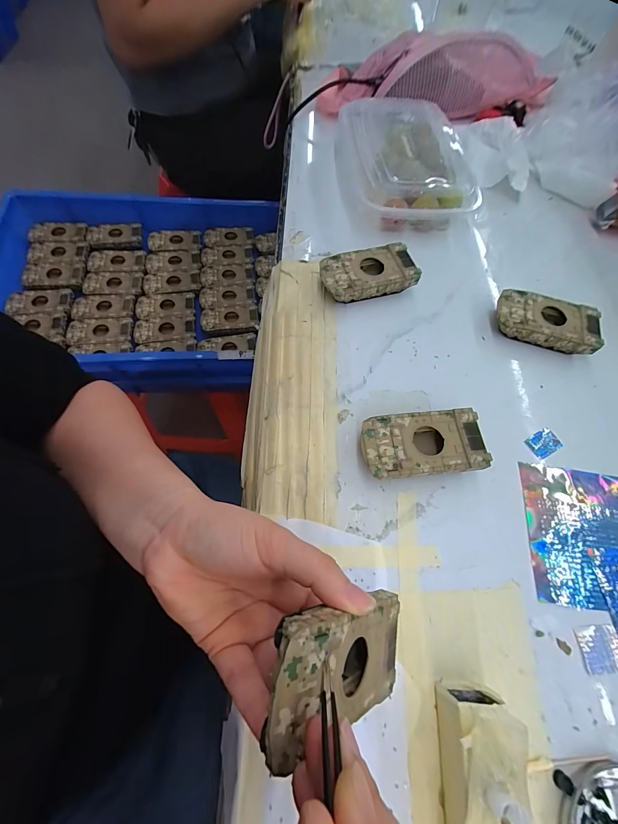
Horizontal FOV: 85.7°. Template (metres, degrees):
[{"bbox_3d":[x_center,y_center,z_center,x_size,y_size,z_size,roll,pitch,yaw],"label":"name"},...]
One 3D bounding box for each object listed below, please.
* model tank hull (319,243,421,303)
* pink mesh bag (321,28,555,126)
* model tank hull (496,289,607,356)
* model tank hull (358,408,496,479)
[{"bbox_3d":[0.060,-0.141,0.348,0.093,0.027,0.049,-14,67,-9],"label":"model tank hull"},{"bbox_3d":[0.189,-0.469,0.470,0.338,0.083,0.090,2,66,-2],"label":"pink mesh bag"},{"bbox_3d":[0.238,-0.091,0.338,0.095,0.025,0.051,18,66,5],"label":"model tank hull"},{"bbox_3d":[0.091,0.029,0.274,0.096,0.025,0.050,-5,66,-5],"label":"model tank hull"}]

